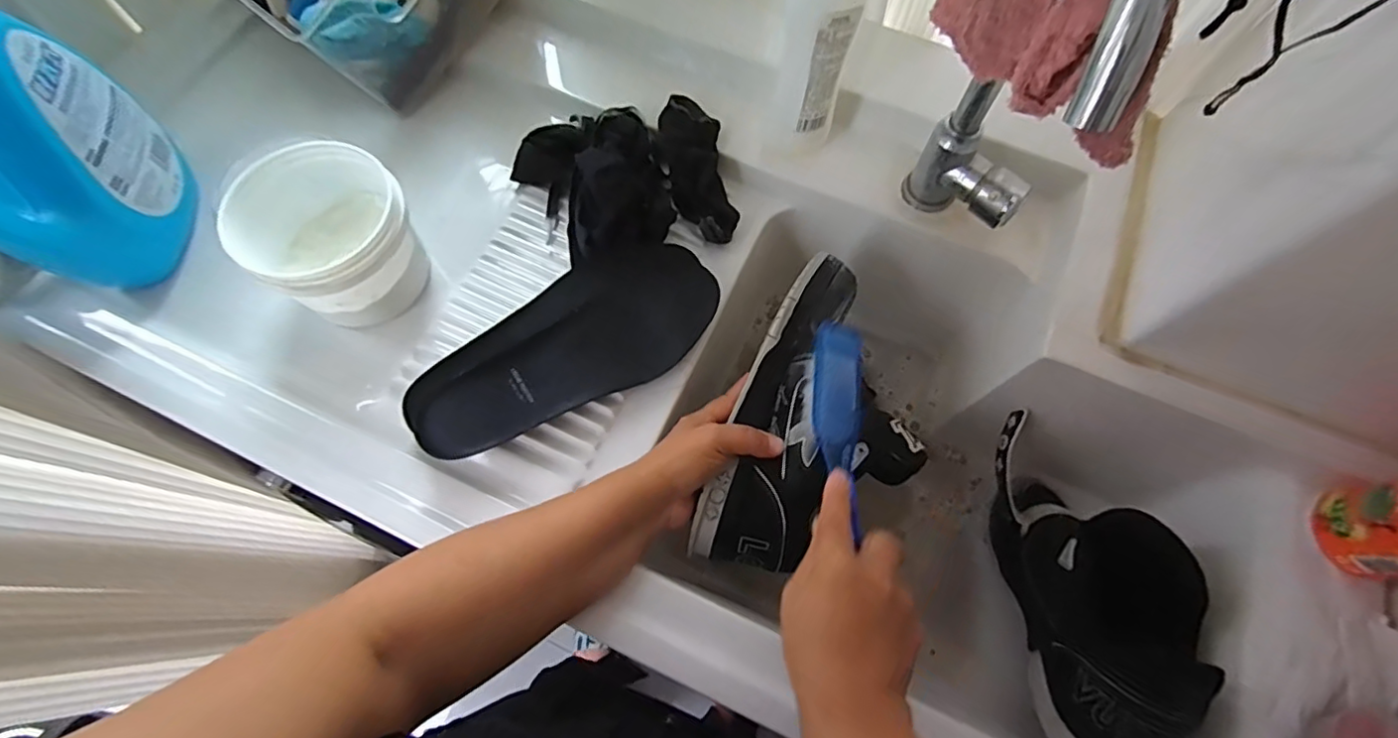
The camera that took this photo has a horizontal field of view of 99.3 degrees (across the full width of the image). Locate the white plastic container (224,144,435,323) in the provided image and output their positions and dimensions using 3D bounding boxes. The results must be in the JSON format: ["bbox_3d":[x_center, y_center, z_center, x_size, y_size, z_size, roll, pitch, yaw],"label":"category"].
[{"bbox_3d":[-0.299,-0.106,0.495,0.121,0.094,0.116,0,70,0],"label":"white plastic container"}]

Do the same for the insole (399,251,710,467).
[{"bbox_3d":[-0.108,-0.025,0.495,0.263,0.039,0.112,-30,73,-11],"label":"insole"}]

